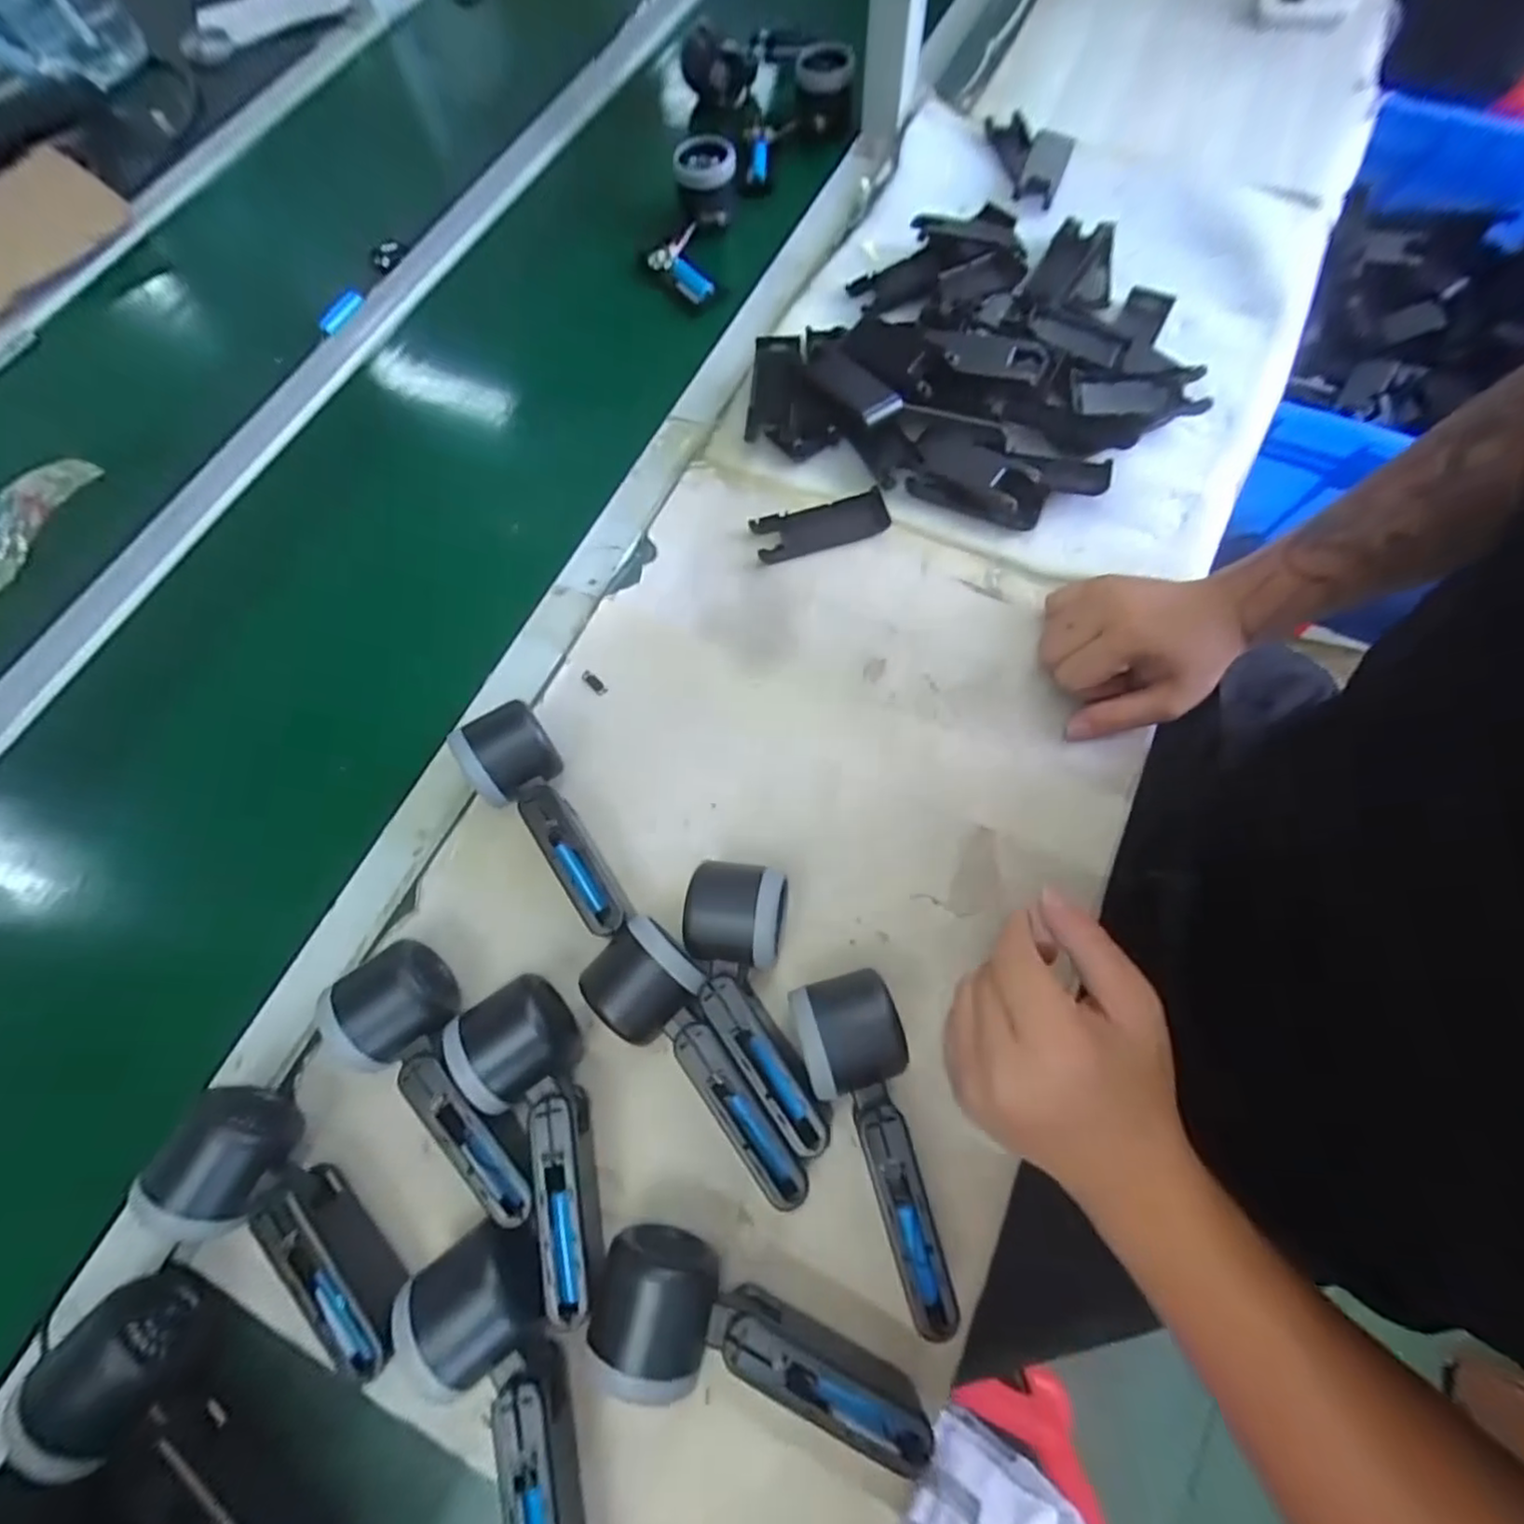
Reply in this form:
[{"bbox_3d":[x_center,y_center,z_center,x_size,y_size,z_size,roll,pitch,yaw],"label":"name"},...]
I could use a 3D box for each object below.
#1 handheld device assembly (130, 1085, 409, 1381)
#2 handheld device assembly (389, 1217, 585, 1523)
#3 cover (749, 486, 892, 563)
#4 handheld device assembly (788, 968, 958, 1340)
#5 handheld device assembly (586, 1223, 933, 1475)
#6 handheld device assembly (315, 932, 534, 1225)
[{"bbox_3d":[-0.245,0.242,0.342,0.165,0.058,0.054,29,74,12],"label":"handheld device assembly"},{"bbox_3d":[-0.125,0.318,0.314,0.068,0.057,0.164,-18,70,-4],"label":"handheld device assembly"},{"bbox_3d":[0.046,-0.183,0.503,0.104,0.011,0.043,-15,70,-3],"label":"cover"},{"bbox_3d":[0.064,0.200,0.346,0.053,0.050,0.165,-18,70,-4],"label":"handheld device assembly"},{"bbox_3d":[-0.001,0.284,0.317,0.164,0.058,0.050,13,71,8],"label":"handheld device assembly"},{"bbox_3d":[-0.181,0.182,0.363,0.059,0.054,0.160,-39,73,-11],"label":"handheld device assembly"}]

